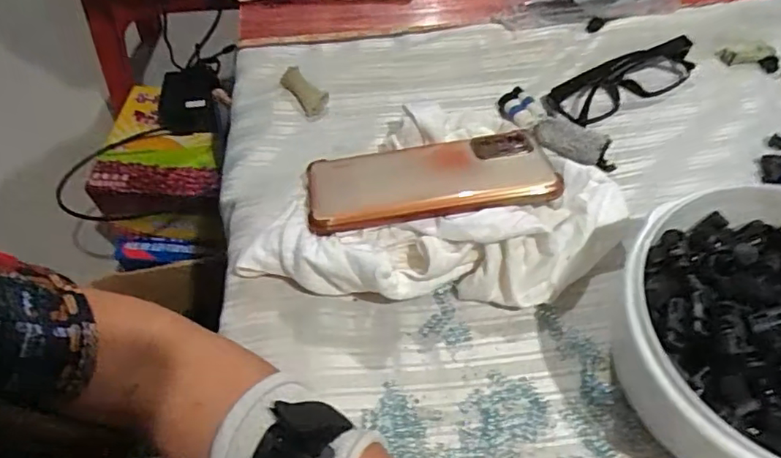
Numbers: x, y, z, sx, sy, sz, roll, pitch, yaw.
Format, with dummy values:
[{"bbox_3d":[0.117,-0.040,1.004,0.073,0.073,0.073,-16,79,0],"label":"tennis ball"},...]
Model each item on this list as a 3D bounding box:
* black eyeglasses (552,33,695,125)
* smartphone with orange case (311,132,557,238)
[{"bbox_3d":[0.188,-0.119,0.443,0.128,0.024,0.036,-27,59,-17],"label":"black eyeglasses"},{"bbox_3d":[0.025,-0.036,0.377,0.158,0.010,0.076,-11,40,-3],"label":"smartphone with orange case"}]

